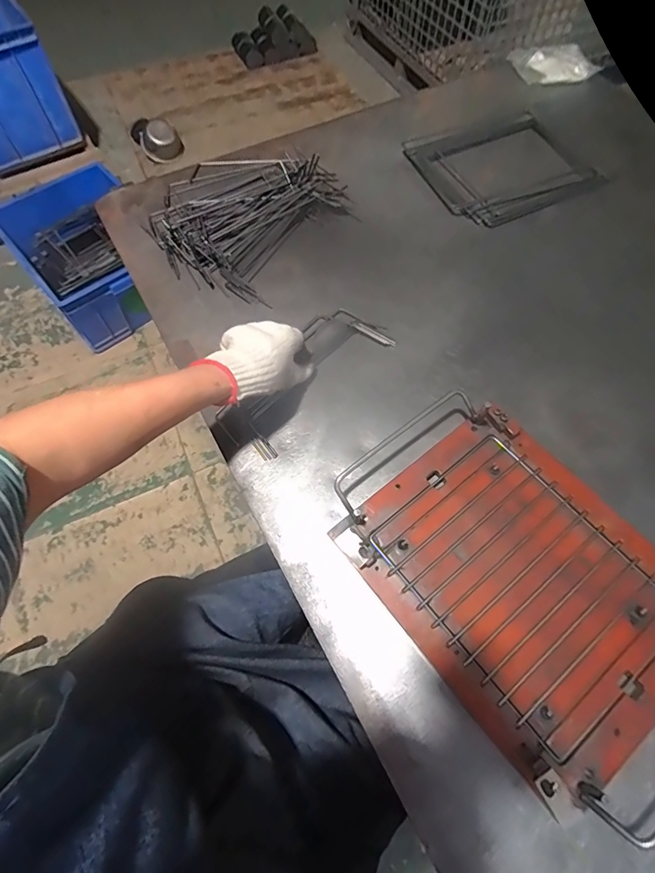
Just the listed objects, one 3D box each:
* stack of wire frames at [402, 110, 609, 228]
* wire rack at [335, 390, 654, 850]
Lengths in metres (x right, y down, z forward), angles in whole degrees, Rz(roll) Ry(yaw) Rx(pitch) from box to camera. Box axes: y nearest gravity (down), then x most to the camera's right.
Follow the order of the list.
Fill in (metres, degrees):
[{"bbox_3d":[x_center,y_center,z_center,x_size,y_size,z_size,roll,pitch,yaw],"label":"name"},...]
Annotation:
[{"bbox_3d":[0.284,-0.444,0.715,0.254,0.019,0.229,-21,66,-9],"label":"stack of wire frames"},{"bbox_3d":[0.193,0.137,0.418,0.196,0.041,0.352,-36,69,-15],"label":"wire rack"}]

